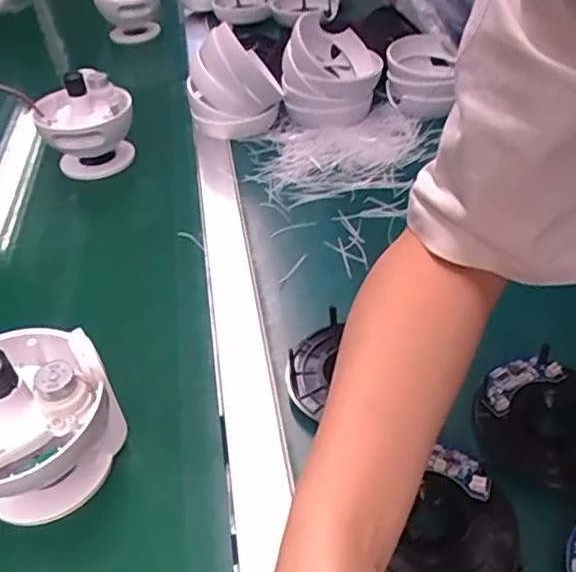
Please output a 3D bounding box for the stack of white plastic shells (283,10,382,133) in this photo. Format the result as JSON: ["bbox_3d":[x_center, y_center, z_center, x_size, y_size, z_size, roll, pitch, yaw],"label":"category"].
[{"bbox_3d":[0.060,-0.295,0.834,0.127,0.111,0.176,0,42,7],"label":"stack of white plastic shells"}]

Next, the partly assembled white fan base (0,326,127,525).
[{"bbox_3d":[-0.185,0.078,0.406,0.113,0.121,0.140,-35,49,-29],"label":"partly assembled white fan base"}]

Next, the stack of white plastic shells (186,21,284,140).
[{"bbox_3d":[-0.074,-0.287,0.847,0.130,0.139,0.158,-10,42,-4],"label":"stack of white plastic shells"}]

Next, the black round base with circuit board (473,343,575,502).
[{"bbox_3d":[0.181,0.094,0.419,0.099,0.027,0.097,-16,42,-11],"label":"black round base with circuit board"}]

